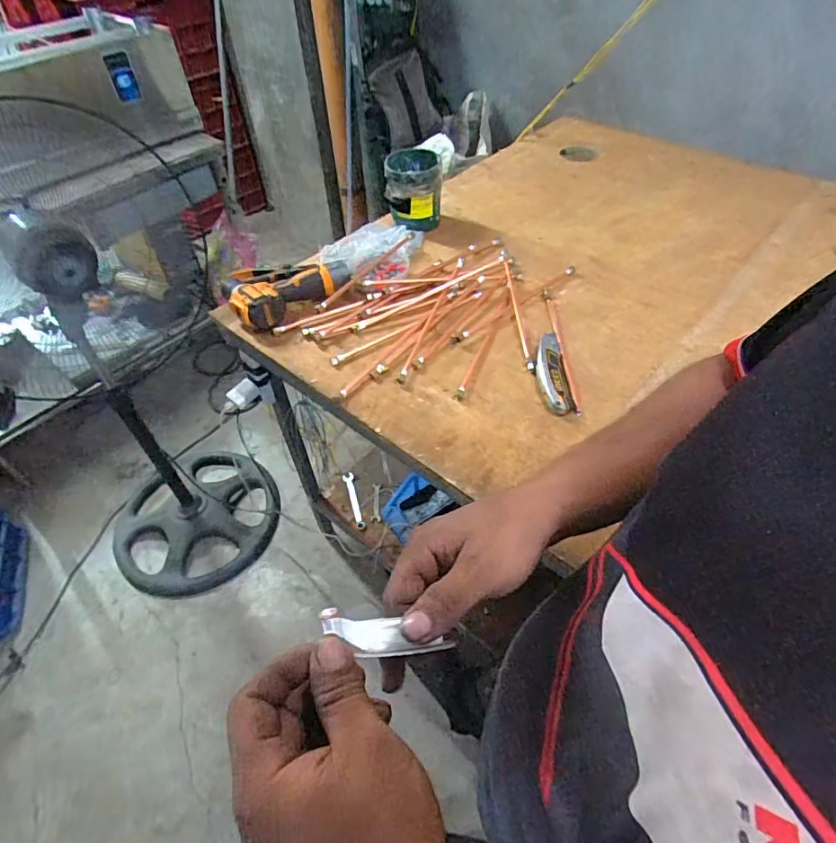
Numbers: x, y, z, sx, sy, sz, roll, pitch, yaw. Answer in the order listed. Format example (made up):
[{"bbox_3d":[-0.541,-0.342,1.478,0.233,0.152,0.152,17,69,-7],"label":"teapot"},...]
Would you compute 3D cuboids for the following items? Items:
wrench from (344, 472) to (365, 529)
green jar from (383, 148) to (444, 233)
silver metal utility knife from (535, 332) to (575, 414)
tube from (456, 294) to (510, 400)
[{"bbox_3d":[-0.171,0.212,1.341,0.029,0.016,0.178,-13,50,-9],"label":"wrench"},{"bbox_3d":[-0.012,-0.487,1.058,0.120,0.119,0.148,-2,49,1],"label":"green jar"},{"bbox_3d":[0.204,-0.081,0.773,0.044,0.028,0.163,-2,49,1],"label":"silver metal utility knife"},{"bbox_3d":[0.115,-0.131,0.836,0.017,0.010,0.277,17,52,16],"label":"tube"}]

